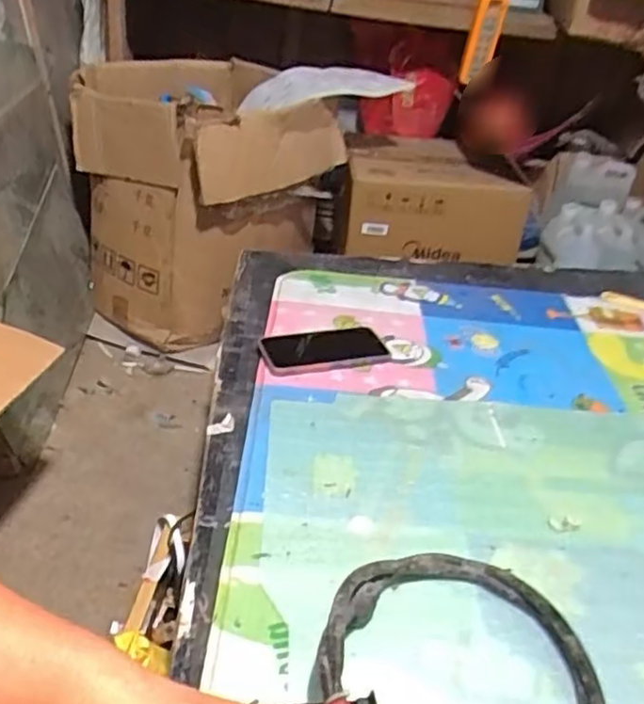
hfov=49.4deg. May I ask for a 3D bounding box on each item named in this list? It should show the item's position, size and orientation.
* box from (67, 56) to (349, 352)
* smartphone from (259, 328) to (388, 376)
[{"bbox_3d":[-0.229,-0.299,1.392,0.417,0.441,0.388,27,38,27],"label":"box"},{"bbox_3d":[0.005,-0.003,0.851,0.152,0.015,0.066,-6,34,-19],"label":"smartphone"}]

